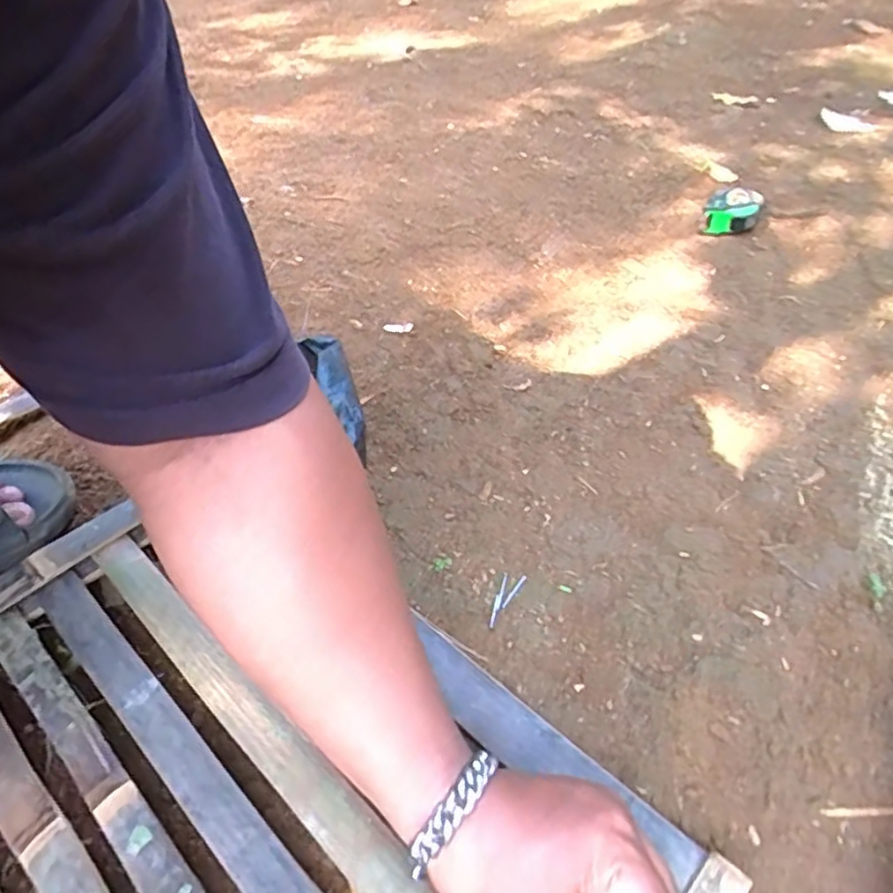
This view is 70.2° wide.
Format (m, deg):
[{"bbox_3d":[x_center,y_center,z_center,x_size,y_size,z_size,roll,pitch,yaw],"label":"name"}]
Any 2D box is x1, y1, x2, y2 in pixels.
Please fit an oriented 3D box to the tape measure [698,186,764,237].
[{"bbox_3d":[0.373,-0.304,0.830,0.066,0.050,0.063,16,48,20],"label":"tape measure"}]

